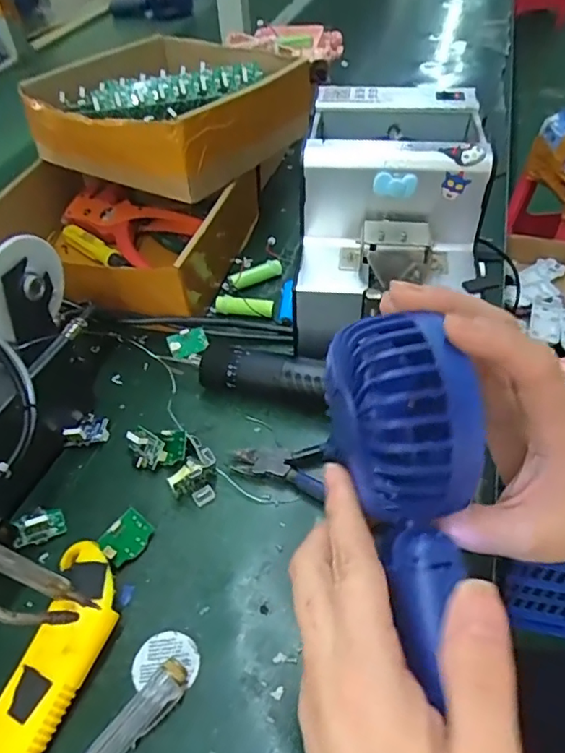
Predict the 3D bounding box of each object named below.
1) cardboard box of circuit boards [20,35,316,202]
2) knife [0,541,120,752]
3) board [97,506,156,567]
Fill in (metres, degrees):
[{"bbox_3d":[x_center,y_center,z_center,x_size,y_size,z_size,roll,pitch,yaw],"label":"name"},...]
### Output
[{"bbox_3d":[-0.106,-0.258,0.538,0.205,0.065,0.222,23,53,24],"label":"cardboard box of circuit boards"},{"bbox_3d":[-0.121,0.159,0.271,0.040,0.014,0.153,17,55,2],"label":"knife"},{"bbox_3d":[-0.093,0.097,0.333,0.024,0.005,0.031,45,54,-6],"label":"board"}]

